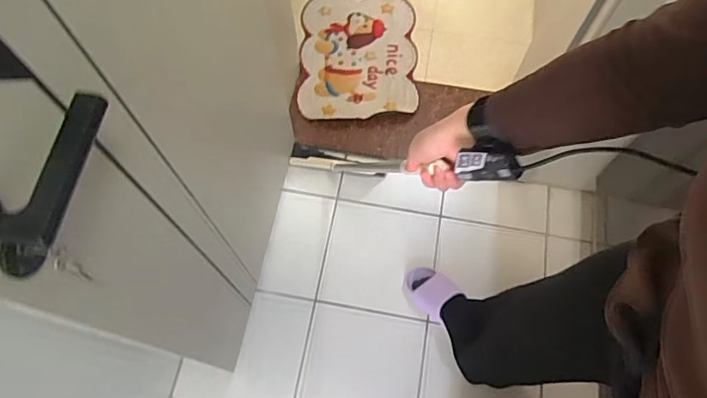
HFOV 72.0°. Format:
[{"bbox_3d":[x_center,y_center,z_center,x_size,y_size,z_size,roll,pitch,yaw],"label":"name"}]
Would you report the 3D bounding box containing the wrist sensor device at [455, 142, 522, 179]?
[{"bbox_3d":[0.147,-0.039,0.529,0.069,0.022,0.030,3,62,39],"label":"wrist sensor device"}]

